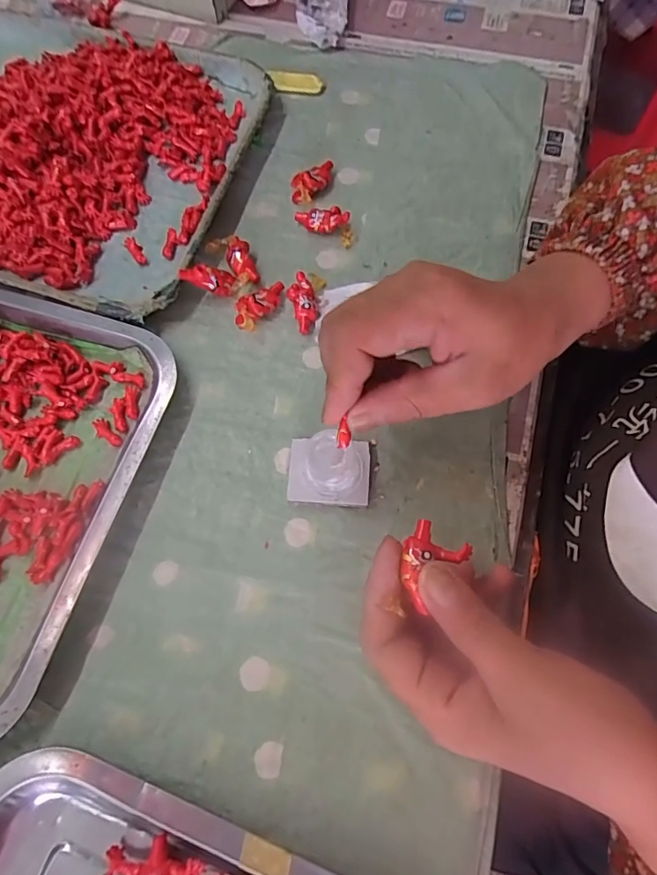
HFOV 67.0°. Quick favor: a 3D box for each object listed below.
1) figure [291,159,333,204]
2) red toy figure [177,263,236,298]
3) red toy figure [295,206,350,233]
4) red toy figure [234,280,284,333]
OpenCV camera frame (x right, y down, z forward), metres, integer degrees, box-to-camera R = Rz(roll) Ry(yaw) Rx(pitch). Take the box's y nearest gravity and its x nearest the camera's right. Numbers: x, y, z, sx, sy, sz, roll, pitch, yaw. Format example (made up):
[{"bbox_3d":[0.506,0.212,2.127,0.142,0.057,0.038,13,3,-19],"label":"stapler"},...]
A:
[{"bbox_3d":[-0.013,-0.202,0.388,0.021,0.014,0.042,34,74,11],"label":"figure"},{"bbox_3d":[-0.085,-0.112,0.350,0.038,0.016,0.013,6,66,-36],"label":"red toy figure"},{"bbox_3d":[-0.006,-0.166,0.377,0.042,0.013,0.016,6,70,16],"label":"red toy figure"},{"bbox_3d":[-0.050,-0.095,0.354,0.021,0.012,0.044,35,74,11],"label":"red toy figure"}]

